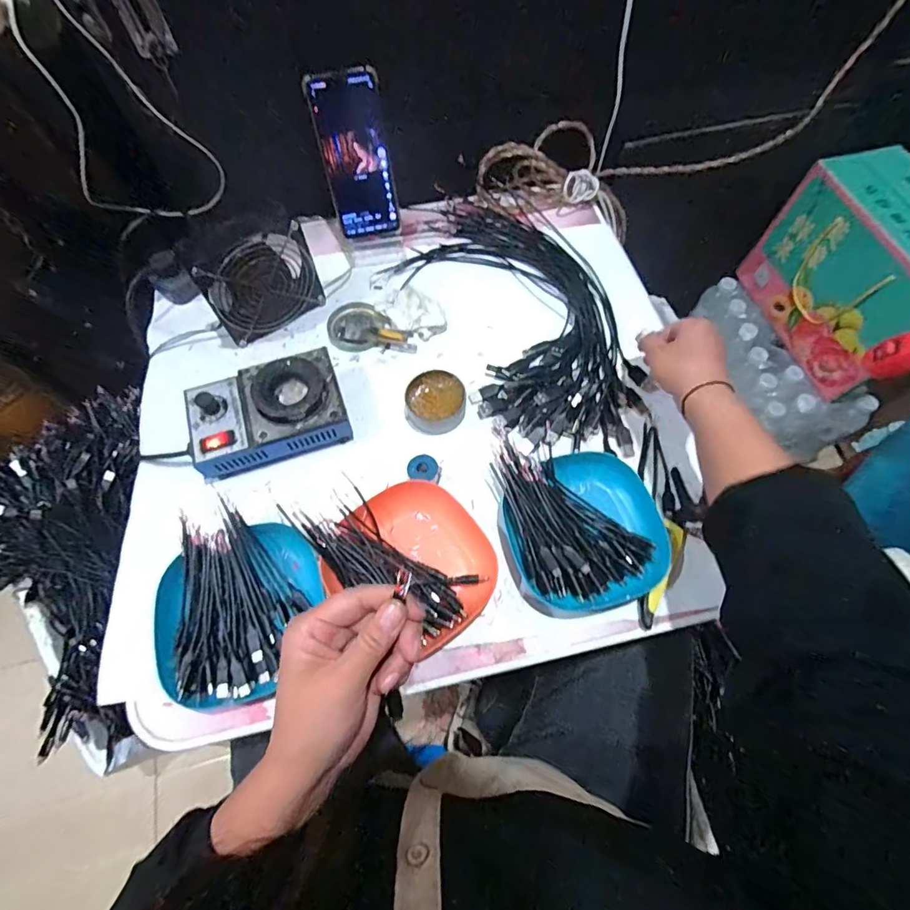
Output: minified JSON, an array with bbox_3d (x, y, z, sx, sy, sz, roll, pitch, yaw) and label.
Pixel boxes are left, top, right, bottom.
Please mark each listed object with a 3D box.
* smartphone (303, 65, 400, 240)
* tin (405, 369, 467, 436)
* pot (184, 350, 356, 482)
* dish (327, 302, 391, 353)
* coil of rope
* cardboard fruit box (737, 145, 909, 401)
[{"bbox_3d":[-0.115,-0.345,0.543,0.072,0.166,0.009,-13,41,-9],"label":"smartphone"},{"bbox_3d":[-0.021,-0.056,0.494,0.060,0.033,0.058,0,67,0],"label":"tin"},{"bbox_3d":[-0.190,-0.042,0.475,0.150,0.068,0.093,-19,68,-8],"label":"pot"},{"bbox_3d":[-0.119,-0.153,0.552,0.070,0.010,0.065,0,67,0],"label":"dish"},{"bbox_3d":[0.148,-0.374,0.622,0.232,0.093,0.086,8,66,-7],"label":"coil of rope"},{"bbox_3d":[0.700,-0.306,0.792,0.157,0.236,0.333,-17,68,-7],"label":"cardboard fruit box"}]

